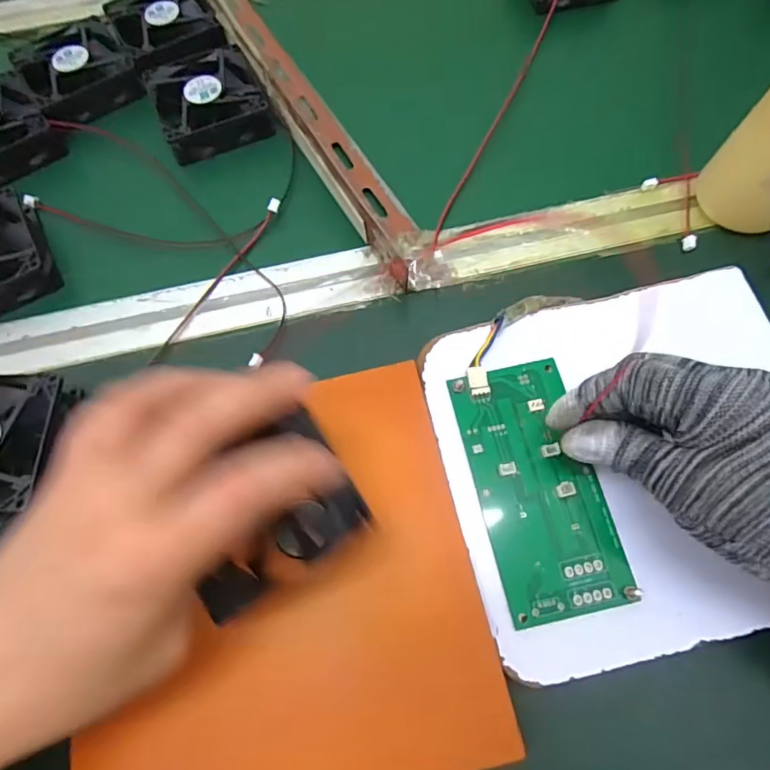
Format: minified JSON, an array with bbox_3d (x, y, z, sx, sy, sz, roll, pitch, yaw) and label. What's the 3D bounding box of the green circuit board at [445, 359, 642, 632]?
[{"bbox_3d":[0.082,0.052,0.276,0.064,0.007,0.134,-13,70,-4],"label":"green circuit board"}]

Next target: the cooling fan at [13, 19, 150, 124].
[{"bbox_3d":[-0.248,-0.255,0.416,0.082,0.023,0.092,-31,69,-13],"label":"cooling fan"}]

